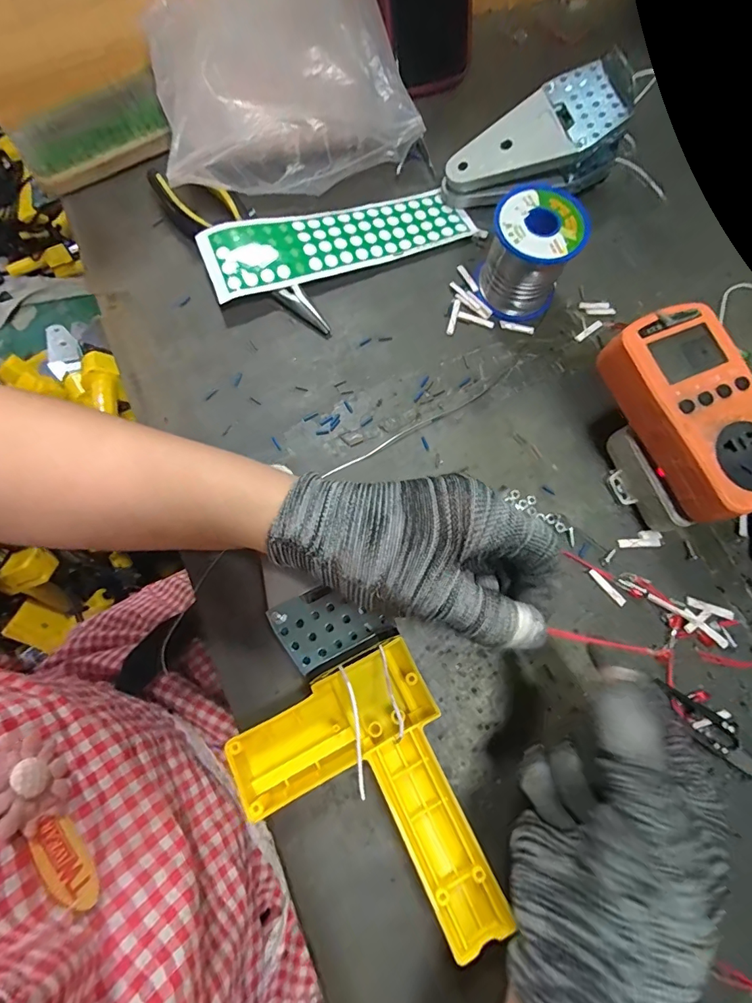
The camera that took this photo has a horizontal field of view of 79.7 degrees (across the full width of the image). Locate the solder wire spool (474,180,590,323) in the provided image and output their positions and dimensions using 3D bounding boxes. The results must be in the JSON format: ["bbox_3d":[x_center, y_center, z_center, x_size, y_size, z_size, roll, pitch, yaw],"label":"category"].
[{"bbox_3d":[0.114,-0.186,0.340,0.062,0.062,0.066,0,74,-2],"label":"solder wire spool"}]

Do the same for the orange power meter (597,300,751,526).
[{"bbox_3d":[0.194,-0.055,0.278,0.078,0.035,0.132,-23,76,-8],"label":"orange power meter"}]

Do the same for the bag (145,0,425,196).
[{"bbox_3d":[-0.075,-0.327,0.356,0.198,0.091,0.134,-21,76,-7],"label":"bag"}]

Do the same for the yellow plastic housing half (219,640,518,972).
[{"bbox_3d":[-0.002,0.171,0.251,0.116,0.041,0.142,-29,77,-9],"label":"yellow plastic housing half"}]

